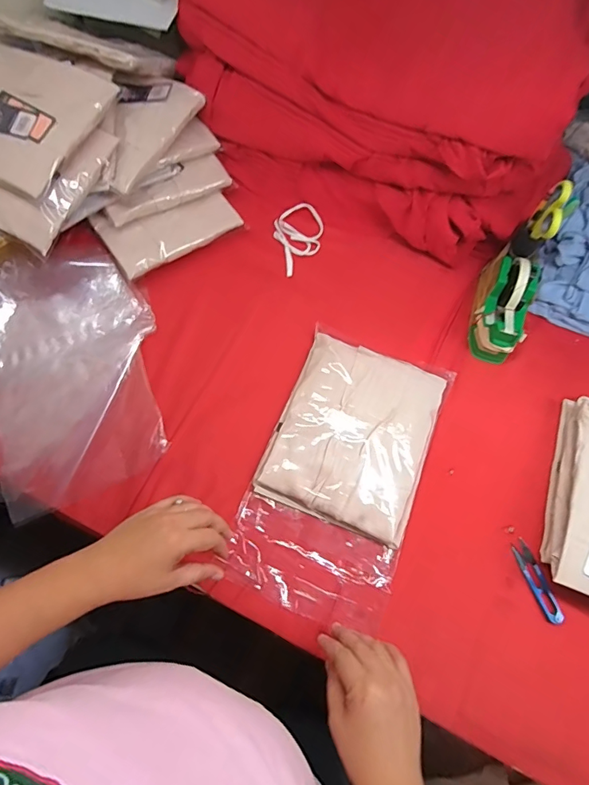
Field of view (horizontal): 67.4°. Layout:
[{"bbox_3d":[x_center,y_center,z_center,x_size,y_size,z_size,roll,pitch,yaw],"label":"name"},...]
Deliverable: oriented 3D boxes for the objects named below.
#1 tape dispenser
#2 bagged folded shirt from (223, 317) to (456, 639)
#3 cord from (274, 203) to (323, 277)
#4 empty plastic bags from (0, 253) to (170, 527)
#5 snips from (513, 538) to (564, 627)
[{"bbox_3d":[0.326,-0.139,0.674,0.075,0.094,0.164,19,71,4],"label":"tape dispenser"},{"bbox_3d":[0.065,0.107,0.604,0.211,0.049,0.364,21,70,6],"label":"bagged folded shirt"},{"bbox_3d":[0.011,-0.263,0.753,0.082,0.015,0.130,-10,70,-6],"label":"cord"},{"bbox_3d":[-0.333,-0.039,0.635,0.262,0.042,0.369,-23,72,-10],"label":"empty plastic bags"},{"bbox_3d":[0.322,0.250,0.585,0.022,0.015,0.105,-16,71,-8],"label":"snips"}]

